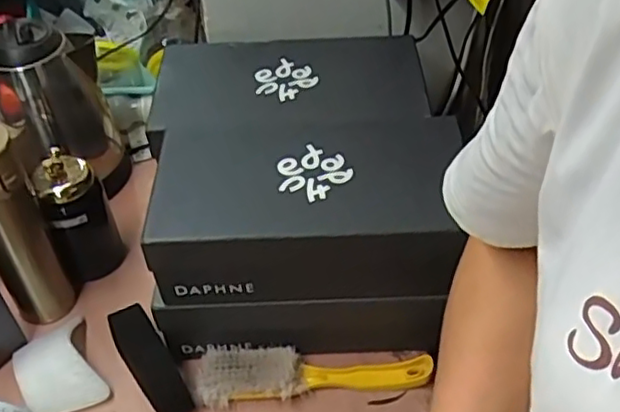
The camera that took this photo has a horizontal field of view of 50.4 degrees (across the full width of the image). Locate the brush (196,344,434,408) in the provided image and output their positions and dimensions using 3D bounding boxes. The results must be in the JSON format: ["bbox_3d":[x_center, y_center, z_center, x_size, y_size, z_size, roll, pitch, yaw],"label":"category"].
[{"bbox_3d":[0.001,0.165,0.670,0.238,0.035,0.054,-4,45,-3],"label":"brush"}]

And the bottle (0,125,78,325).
[{"bbox_3d":[-0.300,0.027,0.667,0.063,0.240,0.054,-24,49,-22],"label":"bottle"}]

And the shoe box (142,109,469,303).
[{"bbox_3d":[0.003,-0.003,0.649,0.288,0.098,0.168,0,45,1],"label":"shoe box"}]

